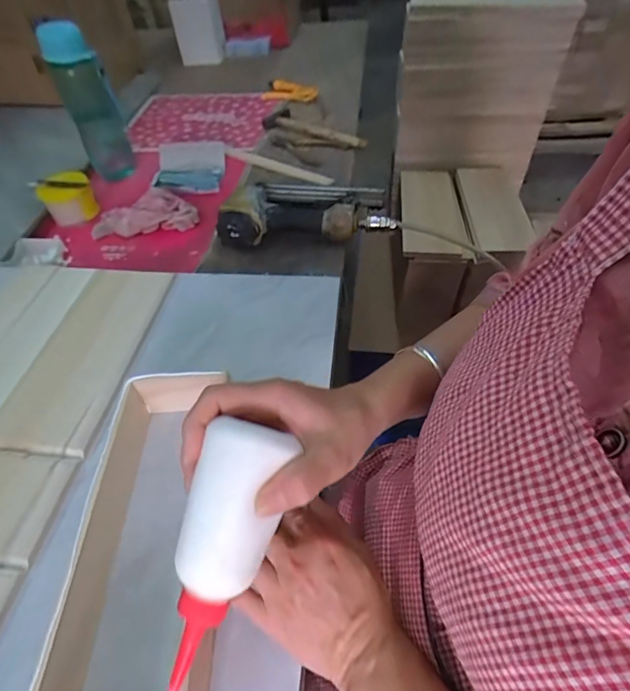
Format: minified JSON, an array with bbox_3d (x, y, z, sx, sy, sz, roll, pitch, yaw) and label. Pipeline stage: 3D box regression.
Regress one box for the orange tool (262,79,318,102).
[{"bbox_3d":[-0.056,-0.589,1.008,0.123,0.021,0.060,9,50,10],"label":"orange tool"}]

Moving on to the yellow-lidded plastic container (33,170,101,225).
[{"bbox_3d":[-0.406,-0.241,0.722,0.080,0.062,0.073,-28,54,-21],"label":"yellow-lidded plastic container"}]

